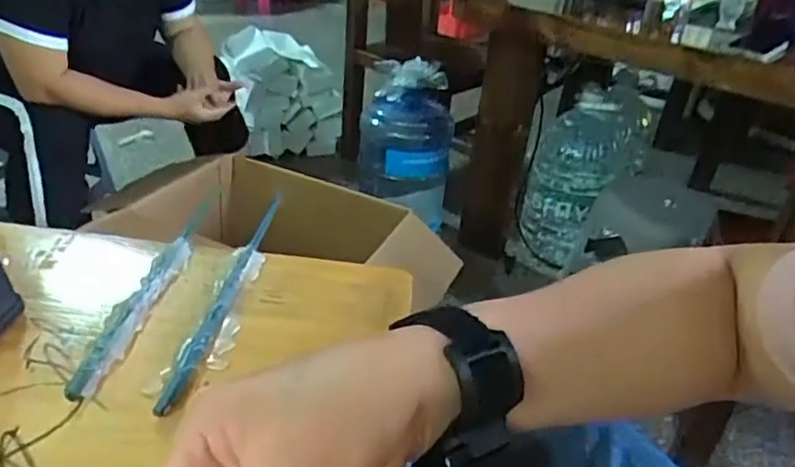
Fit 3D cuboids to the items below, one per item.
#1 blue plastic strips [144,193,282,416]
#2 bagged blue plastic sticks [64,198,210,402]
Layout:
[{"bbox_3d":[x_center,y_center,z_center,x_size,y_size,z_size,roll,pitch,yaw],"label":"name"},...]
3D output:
[{"bbox_3d":[-0.101,0.032,0.408,0.030,0.009,0.216,9,31,4],"label":"blue plastic strips"},{"bbox_3d":[-0.152,0.031,0.401,0.017,0.009,0.193,7,31,1],"label":"bagged blue plastic sticks"}]

